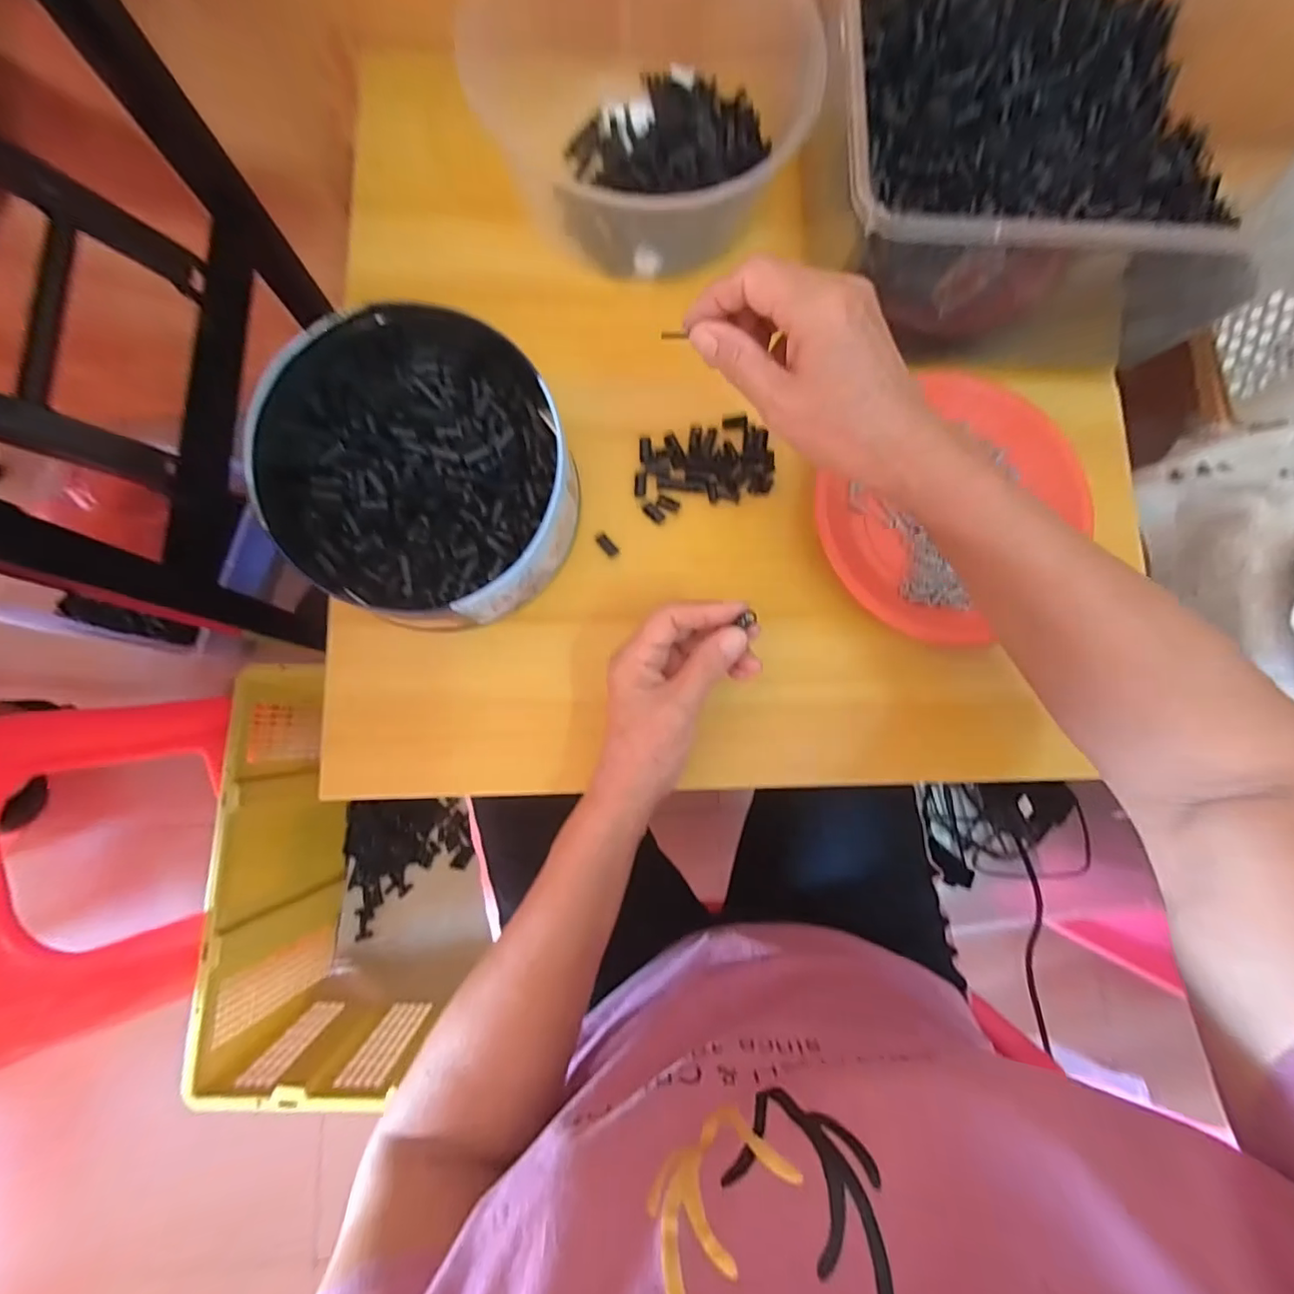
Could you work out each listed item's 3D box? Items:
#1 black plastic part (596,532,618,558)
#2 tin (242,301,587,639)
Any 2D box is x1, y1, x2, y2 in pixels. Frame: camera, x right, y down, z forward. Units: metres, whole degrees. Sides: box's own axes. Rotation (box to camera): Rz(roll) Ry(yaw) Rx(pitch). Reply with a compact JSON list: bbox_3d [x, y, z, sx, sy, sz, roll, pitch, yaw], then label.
[{"bbox_3d":[-0.029,-0.073,0.400,0.009,0.004,0.019,-43,103,-7],"label":"black plastic part"},{"bbox_3d":[-0.150,-0.117,0.363,0.200,0.069,0.209,-6,82,-3],"label":"tin"}]

